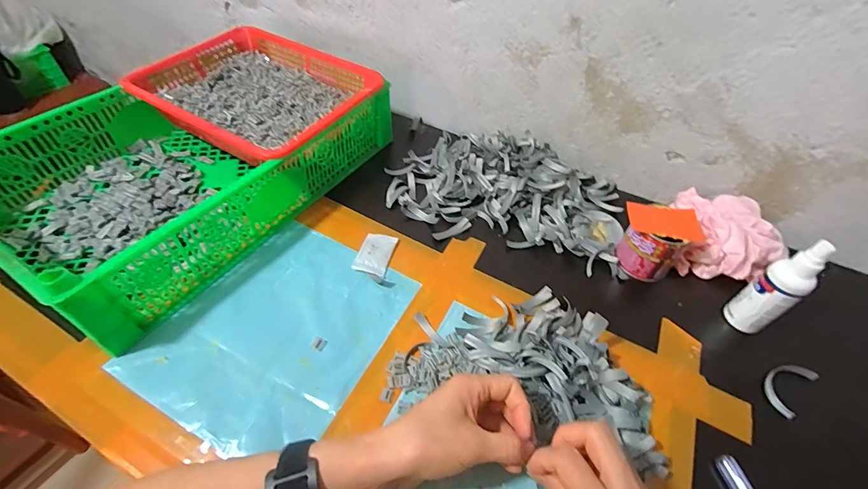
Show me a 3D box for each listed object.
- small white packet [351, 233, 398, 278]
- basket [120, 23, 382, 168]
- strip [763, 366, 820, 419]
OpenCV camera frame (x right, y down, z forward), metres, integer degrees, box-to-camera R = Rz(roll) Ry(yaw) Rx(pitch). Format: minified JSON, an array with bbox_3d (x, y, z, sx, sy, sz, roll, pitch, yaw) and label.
[{"bbox_3d":[-0.071,0.010,0.494,0.039,0.010,0.063,12,48,7],"label":"small white packet"},{"bbox_3d":[-0.246,-0.214,0.584,0.297,0.073,0.241,27,52,19],"label":"basket"},{"bbox_3d":[0.367,0.146,0.415,0.076,0.013,0.032,-28,56,-26],"label":"strip"}]

